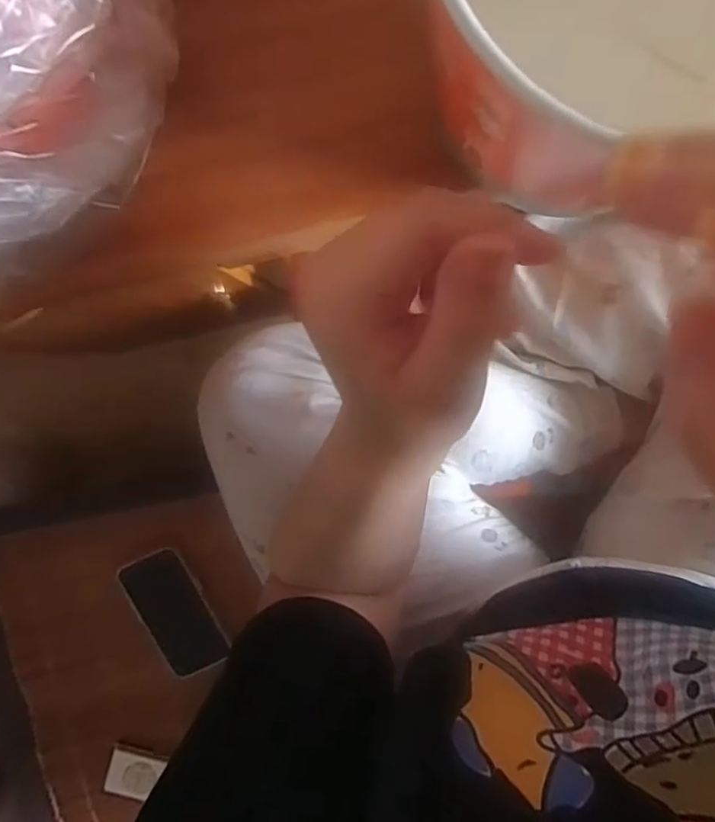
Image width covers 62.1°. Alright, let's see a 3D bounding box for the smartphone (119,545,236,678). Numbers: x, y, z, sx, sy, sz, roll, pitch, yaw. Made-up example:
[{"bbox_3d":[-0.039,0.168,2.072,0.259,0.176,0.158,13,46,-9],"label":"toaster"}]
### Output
[{"bbox_3d":[-0.208,0.229,0.680,0.068,0.009,0.149,-28,104,-18],"label":"smartphone"}]

